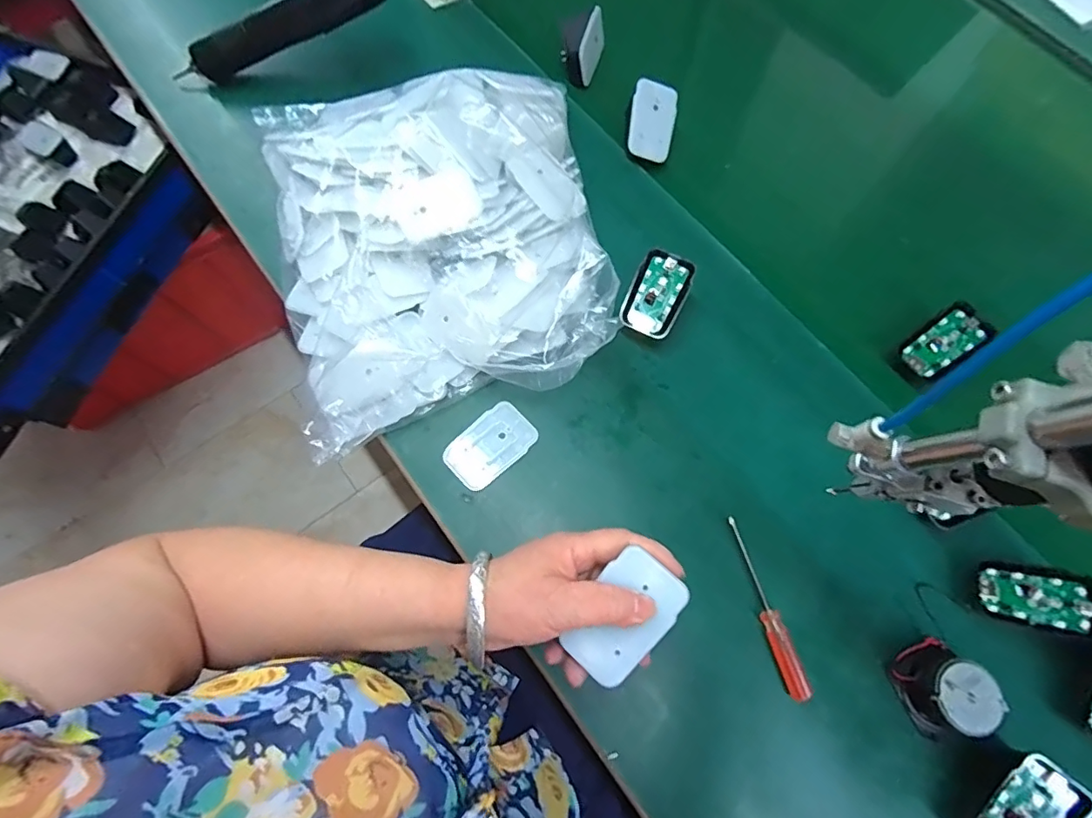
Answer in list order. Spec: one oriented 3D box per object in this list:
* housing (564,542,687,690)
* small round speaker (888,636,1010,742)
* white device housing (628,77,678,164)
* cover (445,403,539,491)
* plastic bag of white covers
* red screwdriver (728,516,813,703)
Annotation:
[{"bbox_3d":[0.044,0.116,0.286,0.043,0.008,0.067,39,76,11],"label":"housing"},{"bbox_3d":[0.271,0.190,0.349,0.044,0.034,0.052,-20,72,-7],"label":"small round speaker"},{"bbox_3d":[0.102,-0.278,0.497,0.046,0.008,0.070,6,92,-21],"label":"white device housing"},{"bbox_3d":[-0.044,0.029,0.408,0.070,0.004,0.045,-42,76,-14],"label":"cover"},{"bbox_3d":[-0.091,-0.155,0.428,0.257,0.069,0.309,-16,72,-6],"label":"plastic bag of white covers"},{"bbox_3d":[0.156,0.142,0.374,0.015,0.016,0.125,-18,72,-7],"label":"red screwdriver"}]

